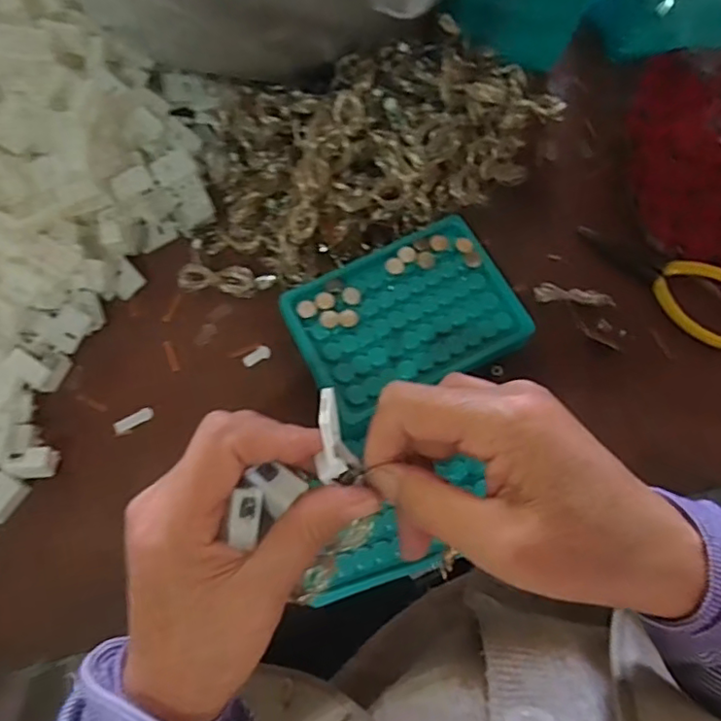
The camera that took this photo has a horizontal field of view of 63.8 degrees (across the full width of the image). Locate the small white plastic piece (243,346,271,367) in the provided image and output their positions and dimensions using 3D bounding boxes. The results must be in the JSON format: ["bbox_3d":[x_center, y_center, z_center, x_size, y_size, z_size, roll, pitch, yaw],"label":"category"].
[{"bbox_3d":[-0.068,-0.003,0.379,0.019,0.004,0.009,-28,74,-10],"label":"small white plastic piece"}]

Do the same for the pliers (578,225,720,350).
[{"bbox_3d":[0.203,-0.056,0.392,0.119,0.009,0.050,33,74,10],"label":"pliers"}]

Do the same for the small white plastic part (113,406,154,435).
[{"bbox_3d":[-0.142,0.037,0.361,0.024,0.004,0.008,-29,74,-10],"label":"small white plastic part"}]

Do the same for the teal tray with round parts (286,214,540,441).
[{"bbox_3d":[0.028,-0.026,0.371,0.133,0.029,0.097,-27,74,-9],"label":"teal tray with round parts"}]

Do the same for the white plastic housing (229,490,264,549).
[{"bbox_3d":[-0.046,0.063,0.233,0.011,0.008,0.022,4,72,1],"label":"white plastic housing"}]

